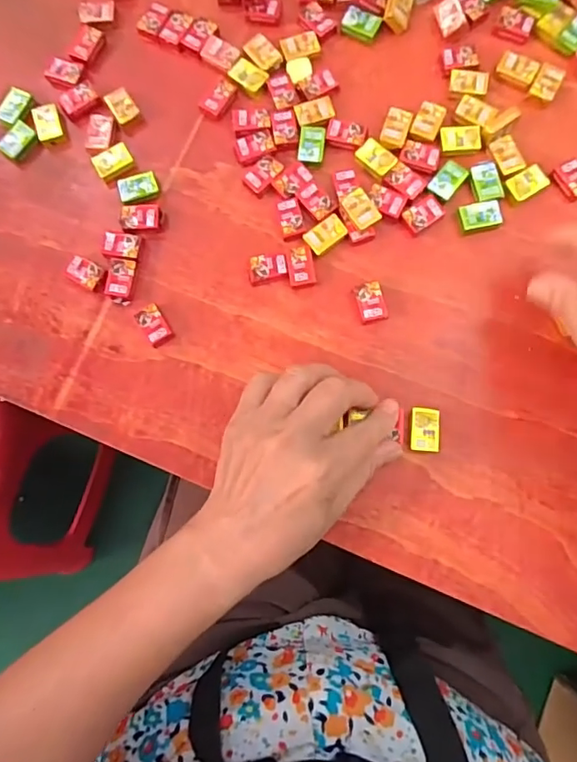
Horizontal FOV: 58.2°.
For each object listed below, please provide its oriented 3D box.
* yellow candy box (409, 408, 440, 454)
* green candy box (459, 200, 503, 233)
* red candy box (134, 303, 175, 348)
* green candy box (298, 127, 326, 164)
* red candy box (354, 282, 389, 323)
[{"bbox_3d":[0.084,0.030,0.318,0.018,0.004,0.026,4,82,3],"label":"yellow candy box"},{"bbox_3d":[0.125,-0.108,0.338,0.027,0.005,0.017,-8,81,1],"label":"green candy box"},{"bbox_3d":[-0.086,-0.035,0.335,0.015,0.010,0.024,-30,82,-2],"label":"red candy box"},{"bbox_3d":[0.016,-0.159,0.346,0.017,0.004,0.026,8,82,3],"label":"green candy box"},{"bbox_3d":[0.053,-0.050,0.333,0.017,0.010,0.025,-13,81,0],"label":"red candy box"}]

